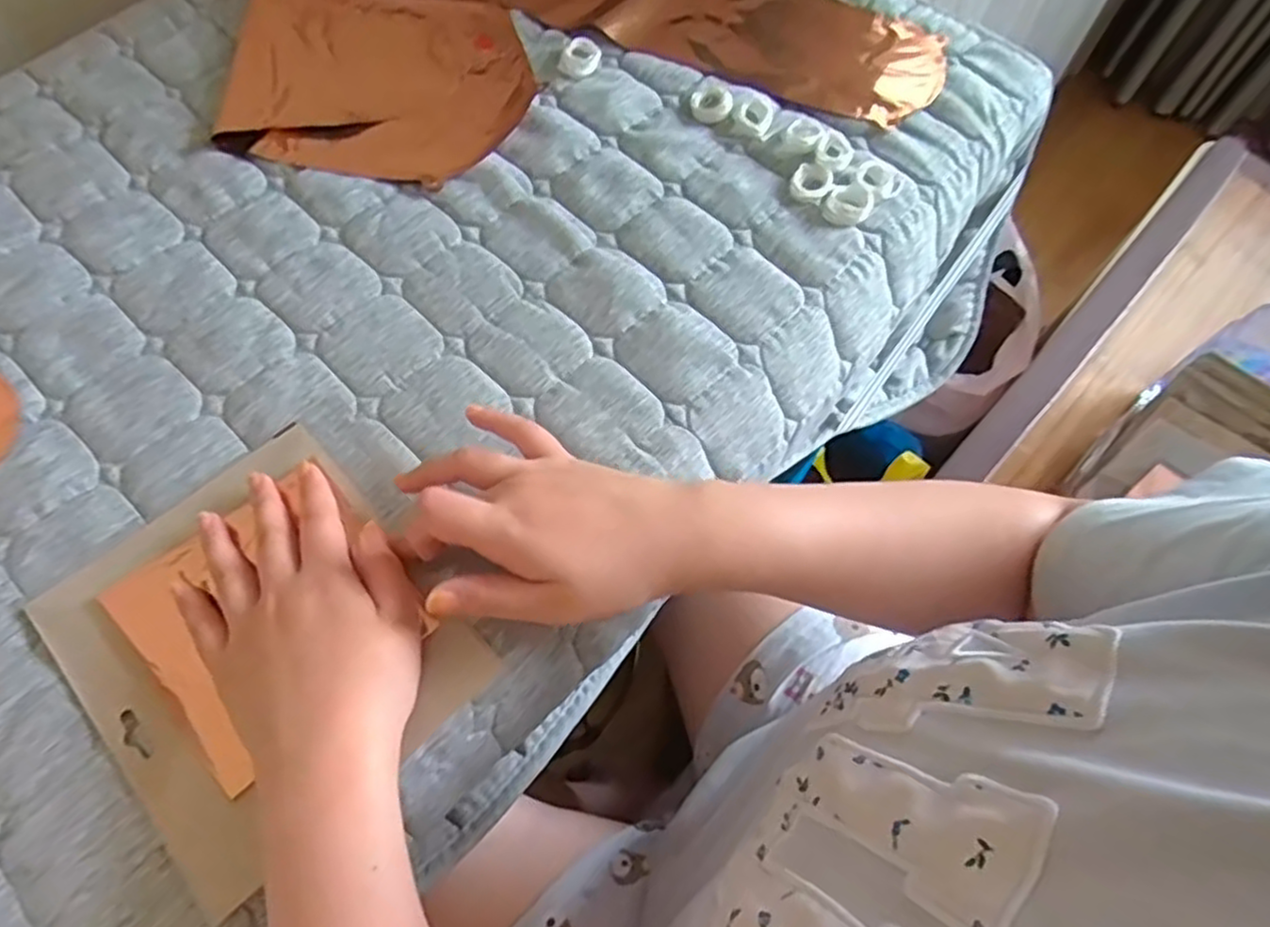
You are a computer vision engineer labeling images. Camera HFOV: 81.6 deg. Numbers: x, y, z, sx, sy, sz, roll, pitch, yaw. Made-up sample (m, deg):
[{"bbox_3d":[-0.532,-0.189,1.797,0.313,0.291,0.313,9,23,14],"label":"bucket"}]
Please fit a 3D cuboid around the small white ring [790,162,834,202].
[{"bbox_3d":[0.125,-0.200,0.518,0.028,0.009,0.031,16,67,5],"label":"small white ring"}]

